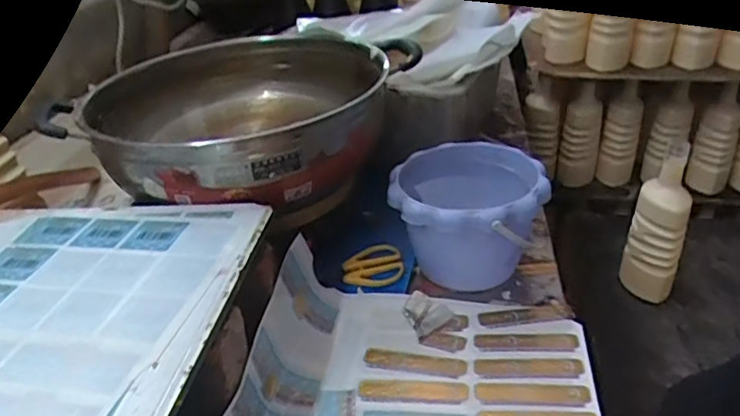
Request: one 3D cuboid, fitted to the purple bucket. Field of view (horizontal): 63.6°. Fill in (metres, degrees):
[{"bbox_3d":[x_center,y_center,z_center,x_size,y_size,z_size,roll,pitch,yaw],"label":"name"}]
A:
[{"bbox_3d":[0.101,0.012,0.626,0.151,0.123,0.149,-2,31,1],"label":"purple bucket"}]

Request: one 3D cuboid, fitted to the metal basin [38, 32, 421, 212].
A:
[{"bbox_3d":[-0.126,-0.099,0.646,0.295,0.100,0.295,-4,33,3],"label":"metal basin"}]

